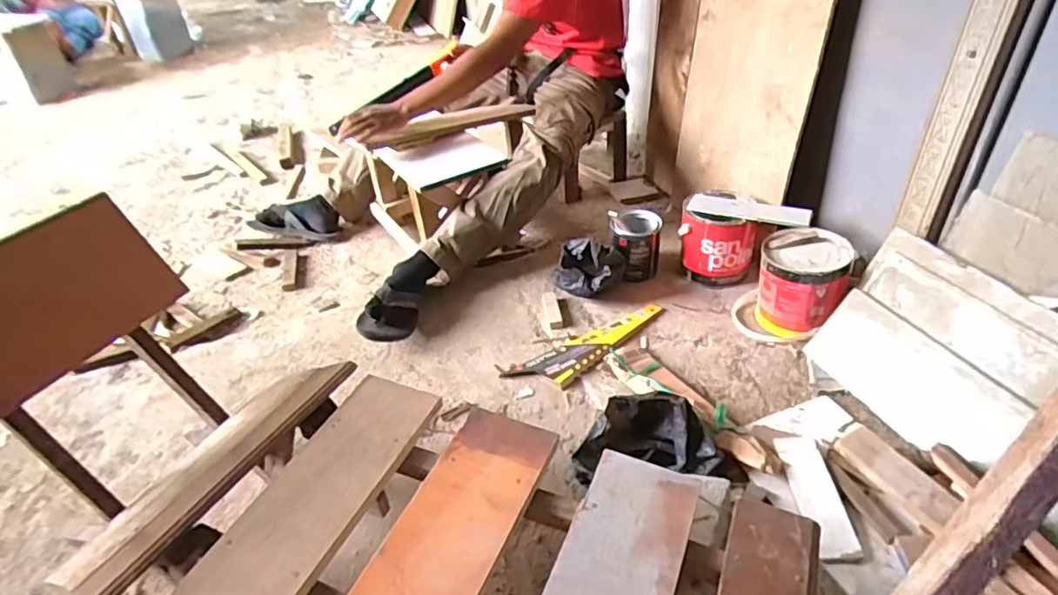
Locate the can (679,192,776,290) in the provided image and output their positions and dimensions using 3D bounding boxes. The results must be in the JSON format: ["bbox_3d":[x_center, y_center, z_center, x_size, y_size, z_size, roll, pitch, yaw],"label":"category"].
[{"bbox_3d":[0.421,-0.131,1.305,0.169,0.157,0.154,9,39,17],"label":"can"}]

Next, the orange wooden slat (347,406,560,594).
[{"bbox_3d":[-0.088,0.250,0.596,0.116,0.019,0.351,12,40,21],"label":"orange wooden slat"}]

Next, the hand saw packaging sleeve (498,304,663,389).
[{"bbox_3d":[0.130,0.095,1.170,0.356,0.016,0.097,-23,41,-22],"label":"hand saw packaging sleeve"}]

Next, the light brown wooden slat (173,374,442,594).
[{"bbox_3d":[-0.232,0.216,0.652,0.116,0.015,0.353,11,40,19],"label":"light brown wooden slat"}]

